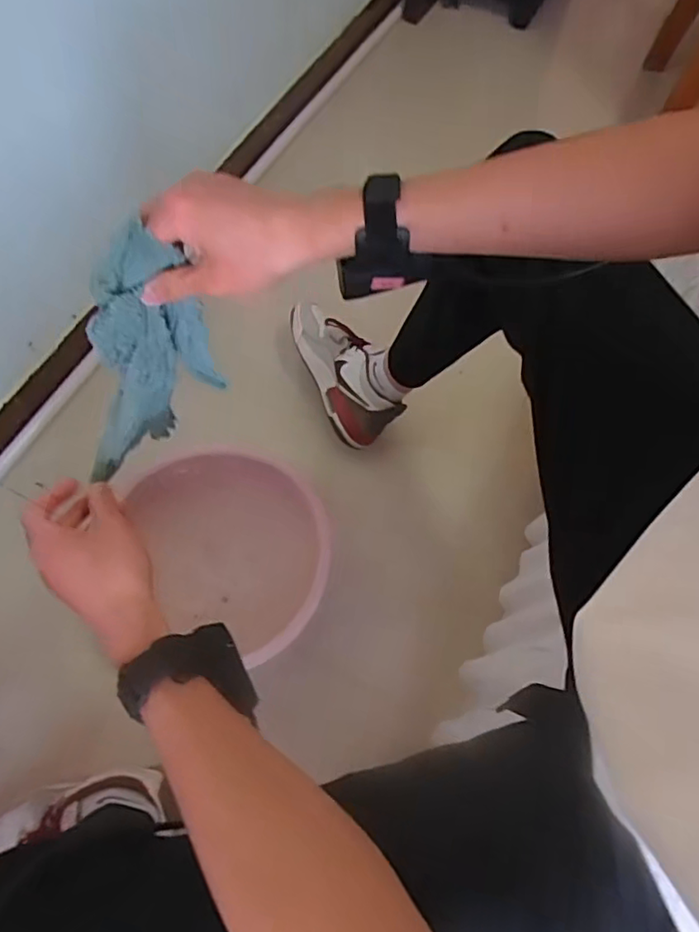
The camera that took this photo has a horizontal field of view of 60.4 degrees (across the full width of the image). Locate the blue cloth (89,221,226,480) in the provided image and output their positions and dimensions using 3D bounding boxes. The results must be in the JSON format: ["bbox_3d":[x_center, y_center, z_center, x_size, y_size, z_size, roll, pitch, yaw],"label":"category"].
[{"bbox_3d":[-0.156,-0.085,0.478,0.076,0.195,0.076,17,35,6],"label":"blue cloth"}]

